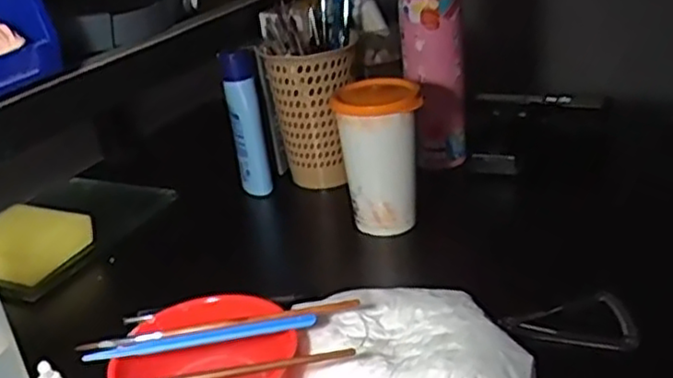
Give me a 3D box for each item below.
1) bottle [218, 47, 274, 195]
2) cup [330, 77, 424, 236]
[{"bbox_3d":[-0.091,-0.068,0.715,0.032,0.146,0.035,-8,26,-4],"label":"bottle"},{"bbox_3d":[0.041,-0.029,0.628,0.070,0.124,0.078,-1,27,12],"label":"cup"}]

